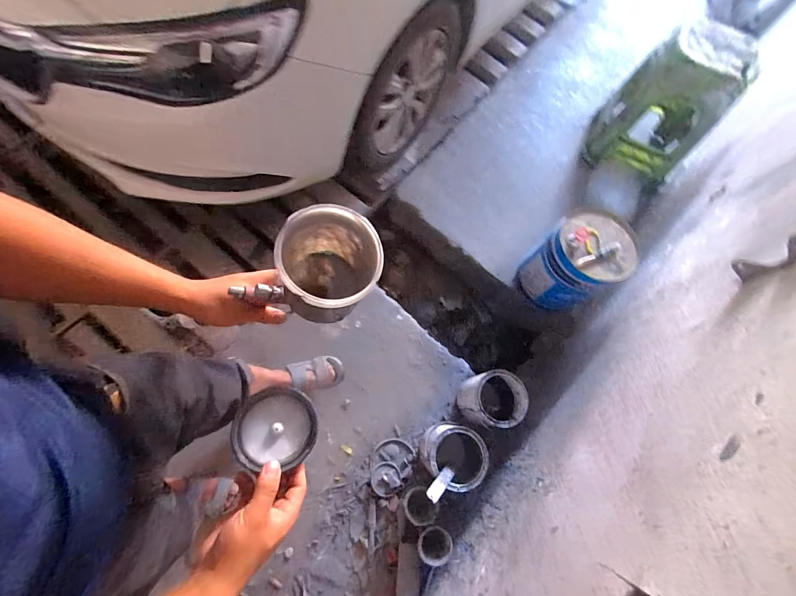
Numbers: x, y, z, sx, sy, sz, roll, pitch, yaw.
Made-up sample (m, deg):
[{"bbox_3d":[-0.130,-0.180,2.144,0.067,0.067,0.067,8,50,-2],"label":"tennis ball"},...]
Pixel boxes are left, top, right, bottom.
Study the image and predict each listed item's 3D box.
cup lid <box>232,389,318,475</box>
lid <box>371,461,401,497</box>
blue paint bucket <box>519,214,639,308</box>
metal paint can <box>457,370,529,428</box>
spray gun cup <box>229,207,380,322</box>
[{"bbox_3d":[-0.153,0.163,0.427,0.097,0.020,0.089,1,69,-2],"label":"cup lid"},{"bbox_3d":[-0.038,0.580,1.089,0.091,0.016,0.096,2,71,-6],"label":"lid"},{"bbox_3d":[0.624,-0.104,1.250,0.235,0.367,0.249,2,71,-6],"label":"blue paint bucket"},{"bbox_3d":[0.301,0.331,1.116,0.177,0.175,0.171,2,71,-6],"label":"metal paint can"},{"bbox_3d":[-0.073,-0.025,0.350,0.098,0.127,0.096,1,69,-2],"label":"spray gun cup"}]

